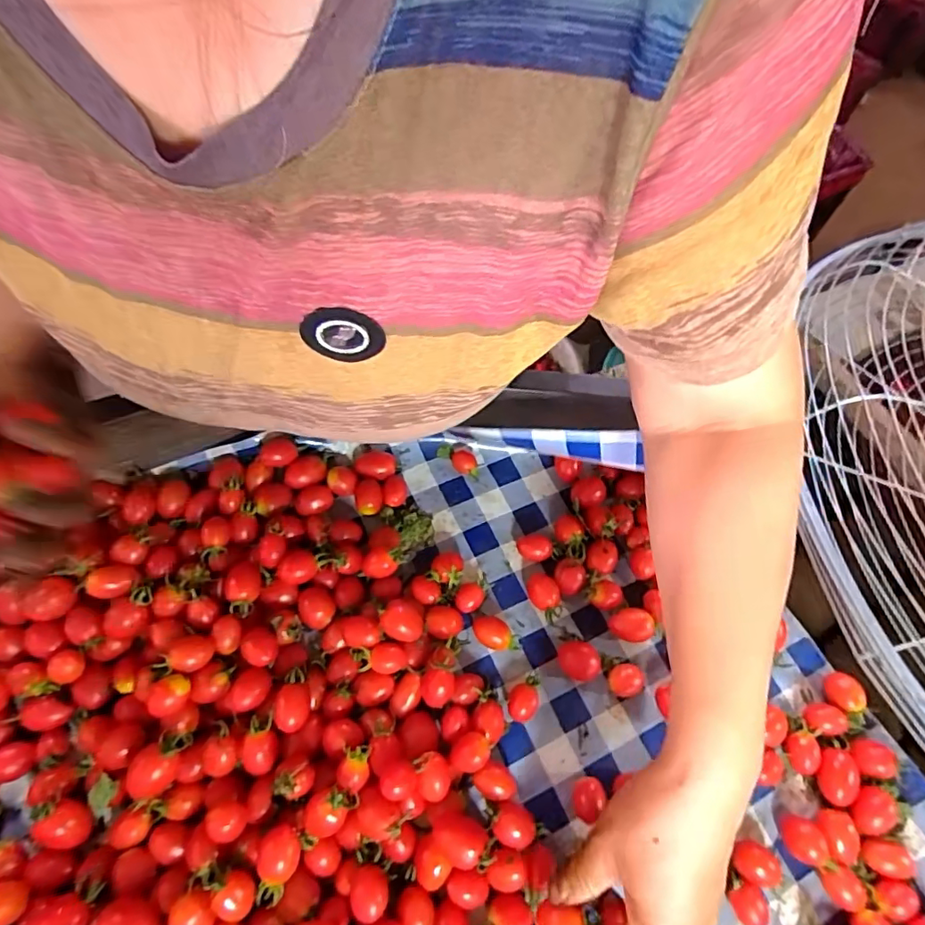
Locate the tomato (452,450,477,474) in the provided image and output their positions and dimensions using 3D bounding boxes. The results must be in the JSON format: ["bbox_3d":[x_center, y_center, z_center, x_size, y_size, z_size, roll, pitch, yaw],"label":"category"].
[{"bbox_3d":[0.001,0.000,0.478,0.023,0.014,0.017,17,66,6],"label":"tomato"}]

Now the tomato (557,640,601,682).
[{"bbox_3d":[0.088,0.152,0.410,0.027,0.019,0.029,1,65,-1],"label":"tomato"}]

